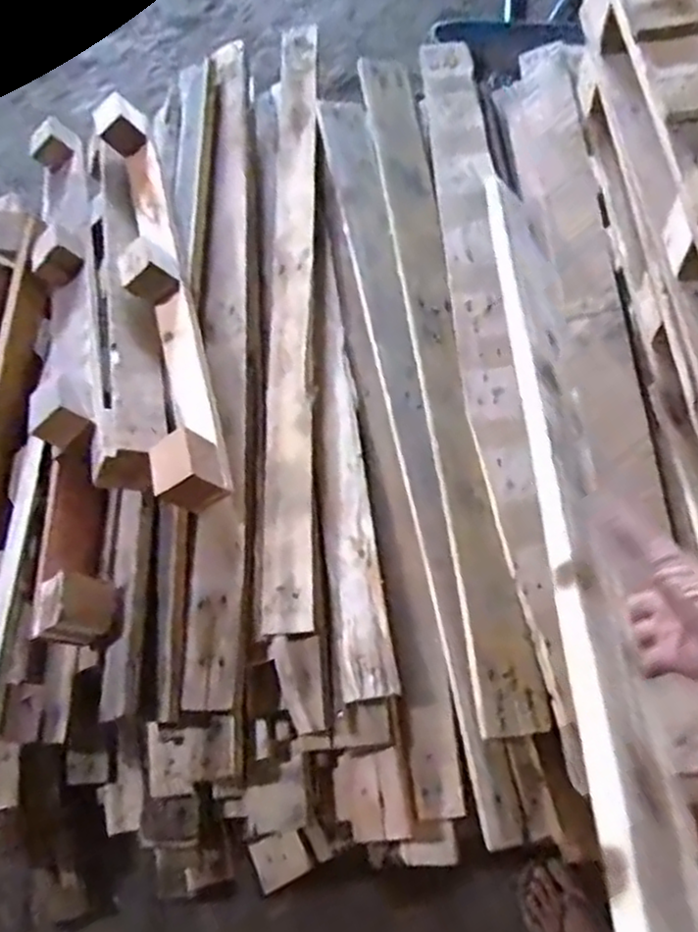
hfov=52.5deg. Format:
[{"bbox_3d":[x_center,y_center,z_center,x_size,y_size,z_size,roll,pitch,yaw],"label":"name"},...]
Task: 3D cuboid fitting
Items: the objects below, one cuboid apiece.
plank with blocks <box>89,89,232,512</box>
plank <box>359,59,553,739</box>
[{"bbox_3d":[-0.315,-0.319,1.136,0.106,0.094,0.908,-17,58,-3],"label":"plank with blocks"},{"bbox_3d":[0.134,-0.205,1.080,0.076,0.016,1.152,-9,67,2],"label":"plank"}]

